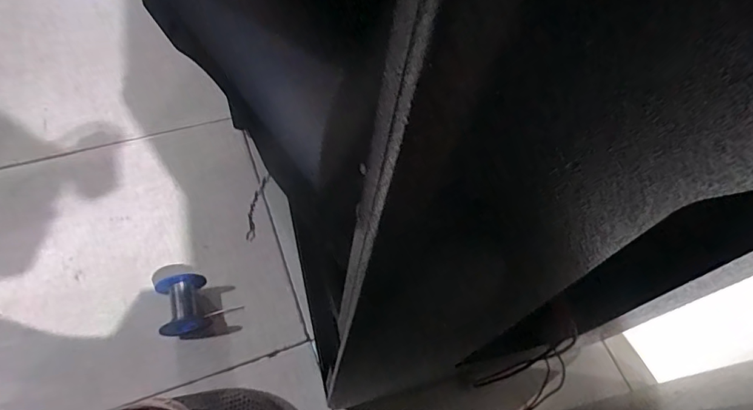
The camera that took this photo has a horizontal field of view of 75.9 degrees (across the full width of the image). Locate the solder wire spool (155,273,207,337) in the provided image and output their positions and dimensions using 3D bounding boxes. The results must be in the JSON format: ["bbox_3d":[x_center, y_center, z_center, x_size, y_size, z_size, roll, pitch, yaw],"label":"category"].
[{"bbox_3d":[-0.249,0.127,0.621,0.055,0.056,0.066,-11,64,-13],"label":"solder wire spool"}]

